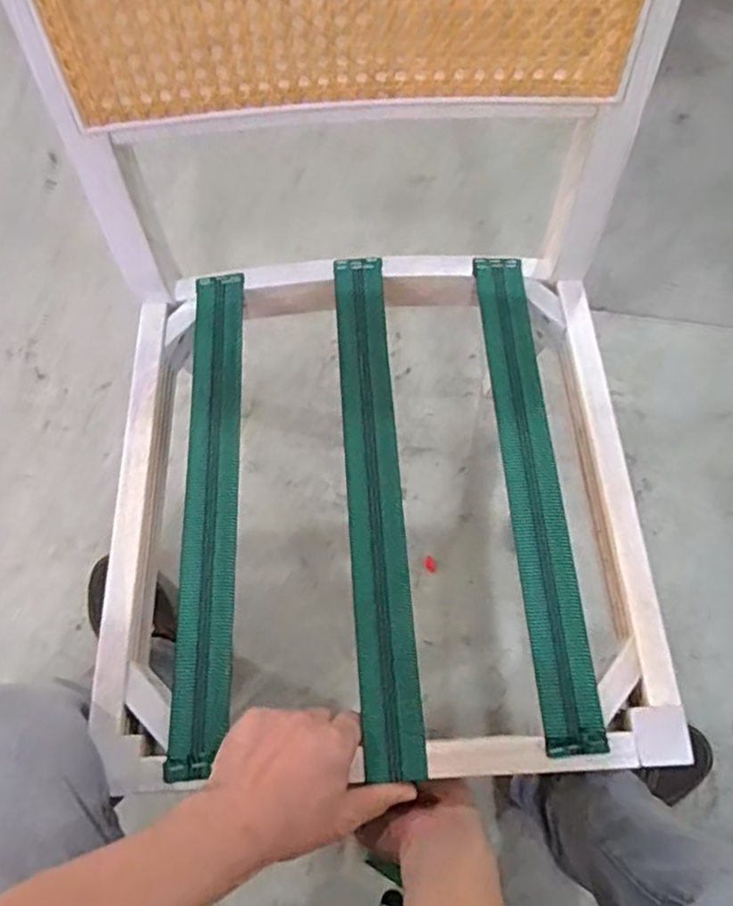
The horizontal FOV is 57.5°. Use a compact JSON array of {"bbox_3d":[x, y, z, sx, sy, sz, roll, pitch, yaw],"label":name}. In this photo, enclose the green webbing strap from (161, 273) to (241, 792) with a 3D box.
[{"bbox_3d":[-0.134,0.034,0.571,0.039,0.020,0.434,-2,71,1],"label":"green webbing strap"}]

